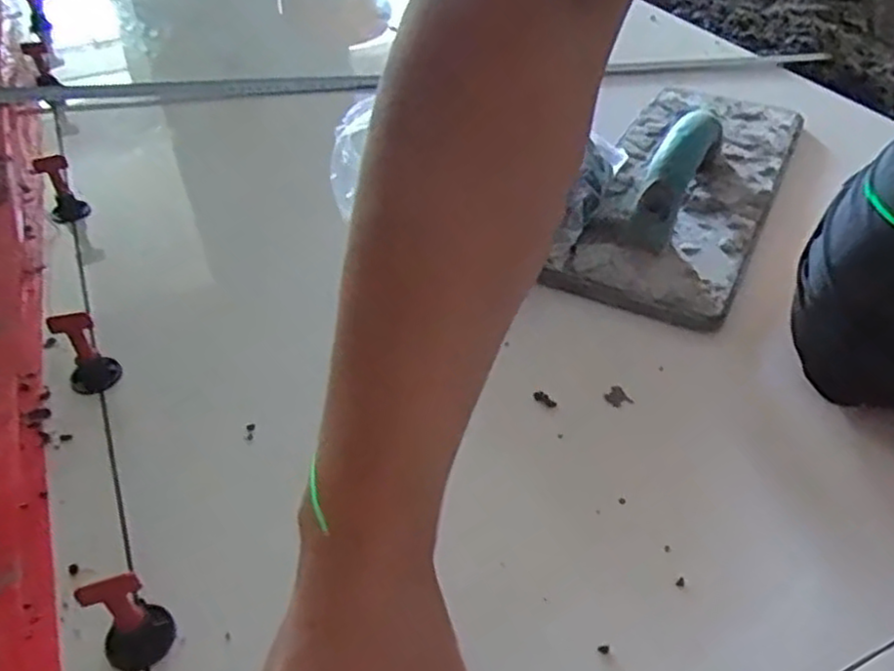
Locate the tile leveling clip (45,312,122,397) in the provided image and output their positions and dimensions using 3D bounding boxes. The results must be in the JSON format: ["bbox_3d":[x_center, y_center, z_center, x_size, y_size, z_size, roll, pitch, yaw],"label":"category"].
[{"bbox_3d":[-0.226,0.010,0.449,0.029,0.053,0.024,-27,48,-25],"label":"tile leveling clip"}]

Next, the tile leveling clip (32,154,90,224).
[{"bbox_3d":[-0.322,-0.126,0.599,0.028,0.048,0.030,-23,46,-22],"label":"tile leveling clip"}]

